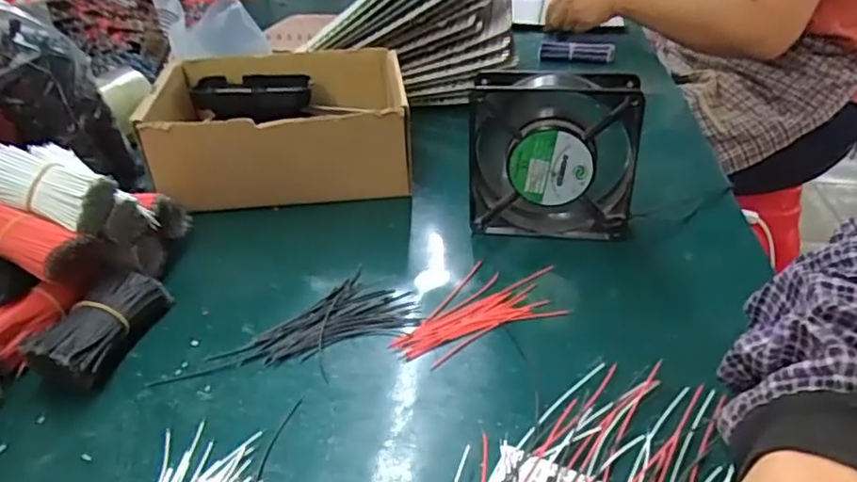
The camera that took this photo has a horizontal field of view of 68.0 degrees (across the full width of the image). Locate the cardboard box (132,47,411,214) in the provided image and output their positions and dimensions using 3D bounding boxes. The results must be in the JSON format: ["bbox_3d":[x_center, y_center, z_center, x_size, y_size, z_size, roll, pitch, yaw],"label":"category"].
[{"bbox_3d":[-0.137,-0.109,0.609,0.229,0.092,0.193,-5,31,-6],"label":"cardboard box"}]

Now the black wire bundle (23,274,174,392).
[{"bbox_3d":[-0.202,0.052,0.397,0.032,0.035,0.097,4,31,9],"label":"black wire bundle"}]

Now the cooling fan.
[{"bbox_3d":[0.093,-0.062,0.482,0.118,0.121,0.040,4,31,10],"label":"cooling fan"}]

